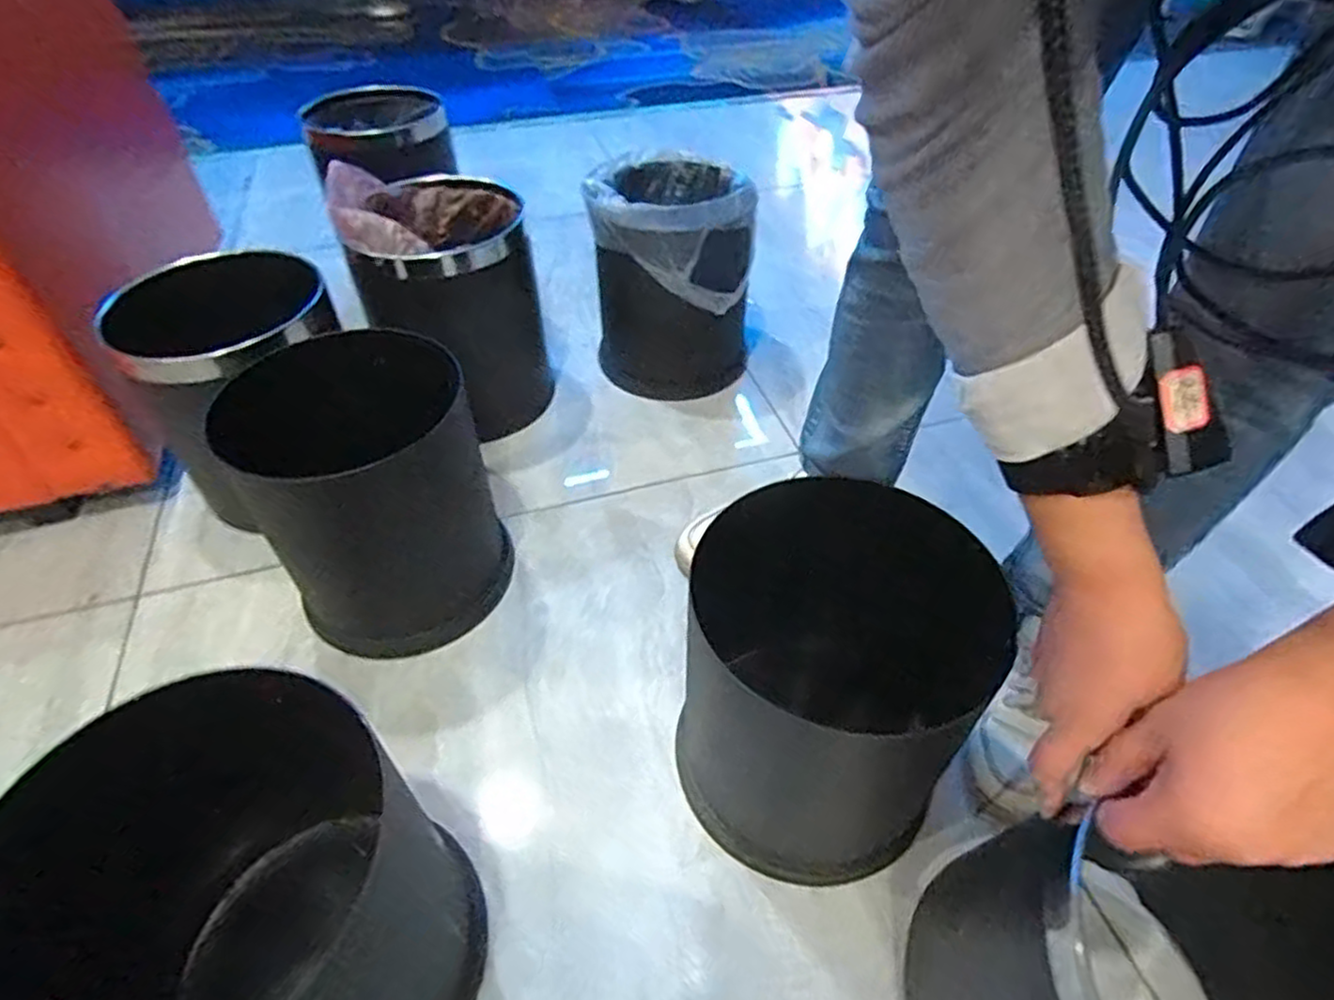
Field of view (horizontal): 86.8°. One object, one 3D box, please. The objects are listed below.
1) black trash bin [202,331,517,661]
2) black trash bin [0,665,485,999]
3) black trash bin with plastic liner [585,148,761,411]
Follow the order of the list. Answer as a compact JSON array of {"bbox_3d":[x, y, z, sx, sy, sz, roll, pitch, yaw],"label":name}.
[{"bbox_3d":[-0.288,-0.005,0.715,0.209,0.248,0.224,-13,48,-12],"label":"black trash bin"},{"bbox_3d":[-0.279,0.281,0.444,0.232,0.241,0.256,33,55,28],"label":"black trash bin"},{"bbox_3d":[0.005,-0.319,1.001,0.203,0.269,0.227,-2,46,-1],"label":"black trash bin with plastic liner"}]

